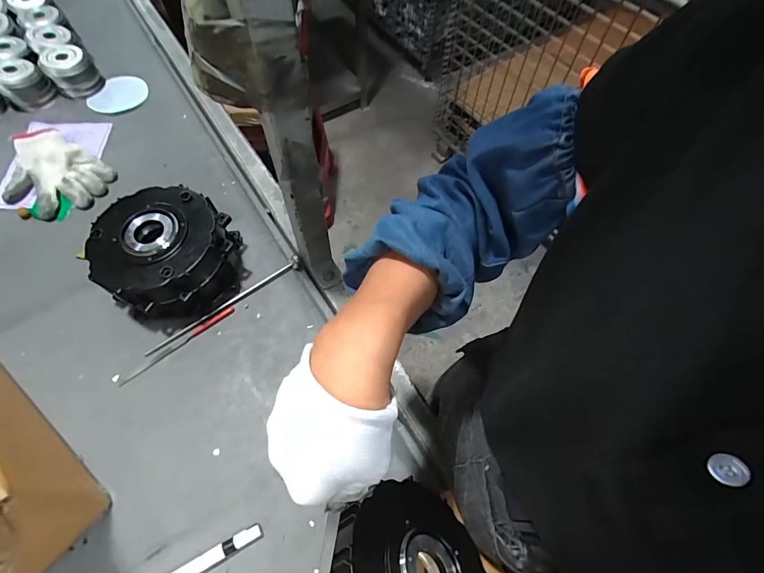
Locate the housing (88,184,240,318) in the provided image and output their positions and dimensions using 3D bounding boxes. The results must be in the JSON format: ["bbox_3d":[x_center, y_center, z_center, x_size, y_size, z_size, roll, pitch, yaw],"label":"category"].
[{"bbox_3d":[-0.307,-0.048,0.569,0.176,0.104,0.167,1,61,-2],"label":"housing"}]

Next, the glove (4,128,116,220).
[{"bbox_3d":[-0.579,-0.198,0.686,0.200,0.034,0.140,30,65,13],"label":"glove"}]

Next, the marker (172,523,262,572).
[{"bbox_3d":[-0.202,0.308,0.433,0.140,0.012,0.015,-25,65,-15],"label":"marker"}]

